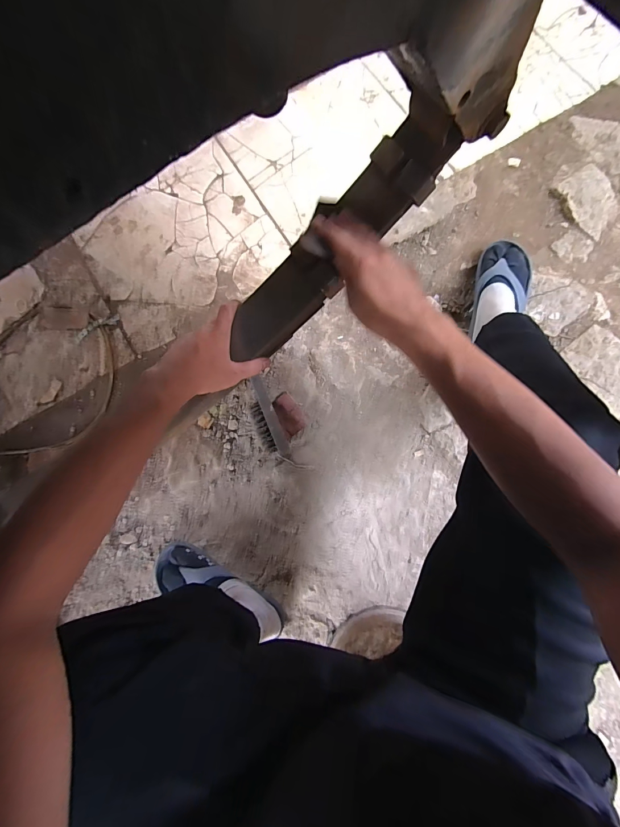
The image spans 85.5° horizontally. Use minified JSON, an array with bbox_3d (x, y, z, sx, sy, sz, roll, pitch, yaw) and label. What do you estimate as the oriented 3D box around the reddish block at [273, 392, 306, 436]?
[{"bbox_3d":[-0.039,-0.001,0.661,0.043,0.021,0.078,-25,81,-3],"label":"reddish block"}]

